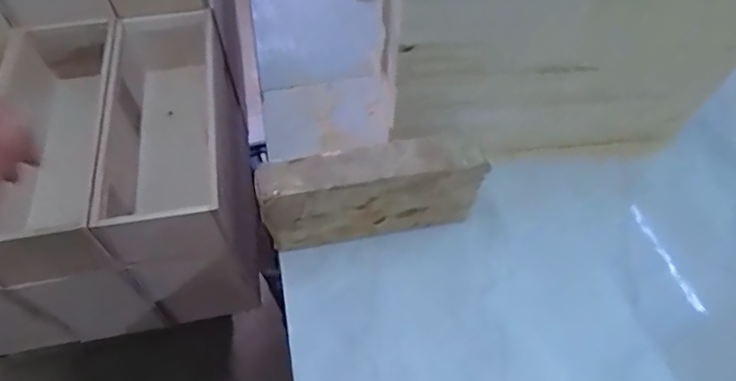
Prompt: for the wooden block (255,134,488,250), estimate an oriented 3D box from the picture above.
[{"bbox_3d":[0.004,0.005,0.490,0.210,0.098,0.052,-9,56,-5],"label":"wooden block"}]

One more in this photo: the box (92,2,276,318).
[{"bbox_3d":[-0.244,-0.033,0.698,0.135,0.253,0.341,-11,55,-6],"label":"box"}]

